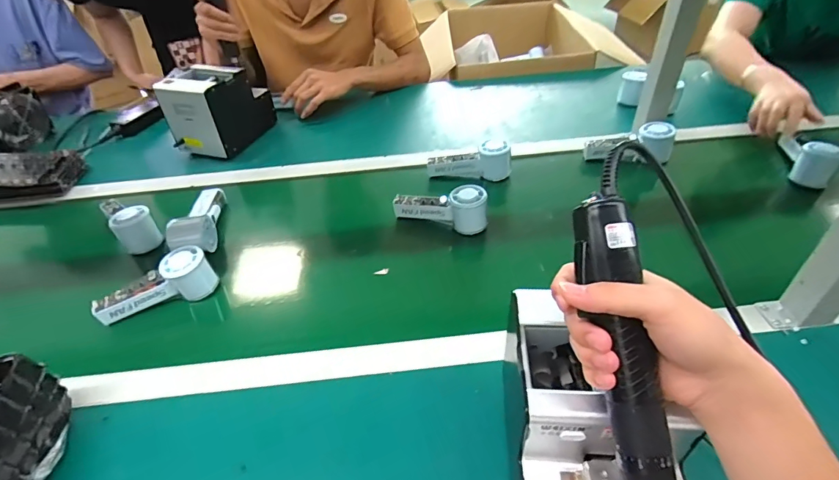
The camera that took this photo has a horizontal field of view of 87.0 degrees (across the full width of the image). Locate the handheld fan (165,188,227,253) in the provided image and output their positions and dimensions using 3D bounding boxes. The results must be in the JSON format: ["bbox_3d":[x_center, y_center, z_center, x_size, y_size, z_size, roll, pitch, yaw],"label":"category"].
[{"bbox_3d":[-0.360,-0.032,0.715,0.060,0.053,0.180,-9,42,-5],"label":"handheld fan"}]

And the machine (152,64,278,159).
[{"bbox_3d":[-0.417,-0.277,0.926,0.128,0.151,0.177,11,44,17],"label":"machine"}]

